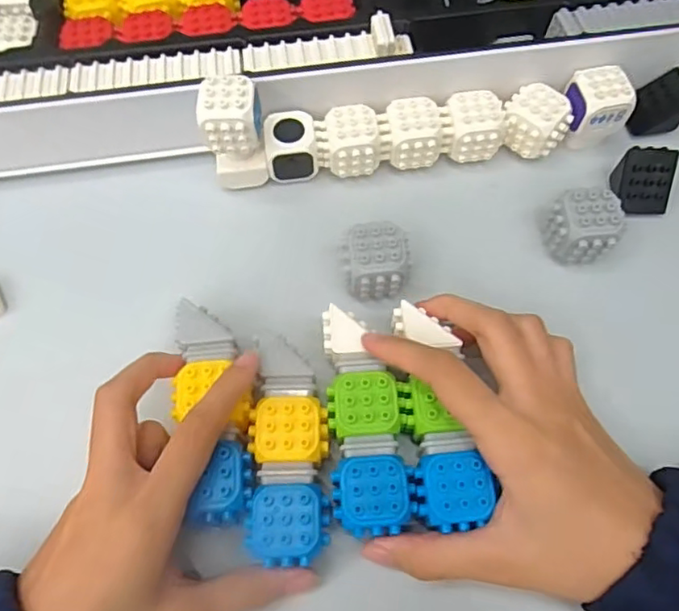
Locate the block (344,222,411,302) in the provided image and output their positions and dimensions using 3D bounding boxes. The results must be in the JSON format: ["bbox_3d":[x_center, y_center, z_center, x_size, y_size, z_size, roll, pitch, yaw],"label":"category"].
[{"bbox_3d":[0.020,-0.022,0.320,0.034,0.042,0.035,-6,67,-3],"label":"block"}]

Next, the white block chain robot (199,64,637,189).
[{"bbox_3d":[0.049,-0.111,0.336,0.244,0.063,0.035,-6,67,-3],"label":"white block chain robot"}]

